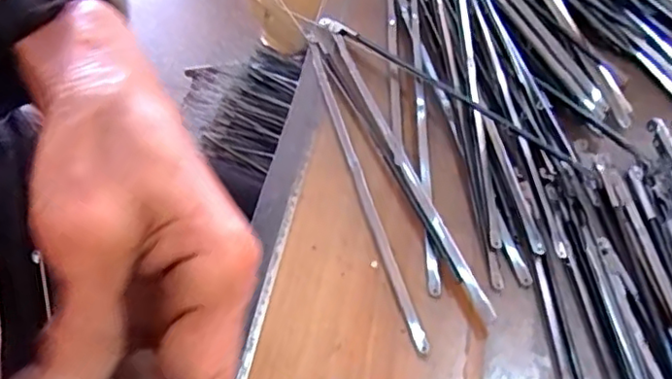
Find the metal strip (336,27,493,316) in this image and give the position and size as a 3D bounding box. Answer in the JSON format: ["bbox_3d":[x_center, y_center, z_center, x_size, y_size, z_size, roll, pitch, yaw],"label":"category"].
[{"bbox_3d":[0.030,-0.014,0.291,0.008,0.009,0.173,-18,56,-8],"label":"metal strip"}]

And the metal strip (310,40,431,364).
[{"bbox_3d":[0.010,-0.008,0.291,0.007,0.005,0.178,-14,56,-5],"label":"metal strip"}]

